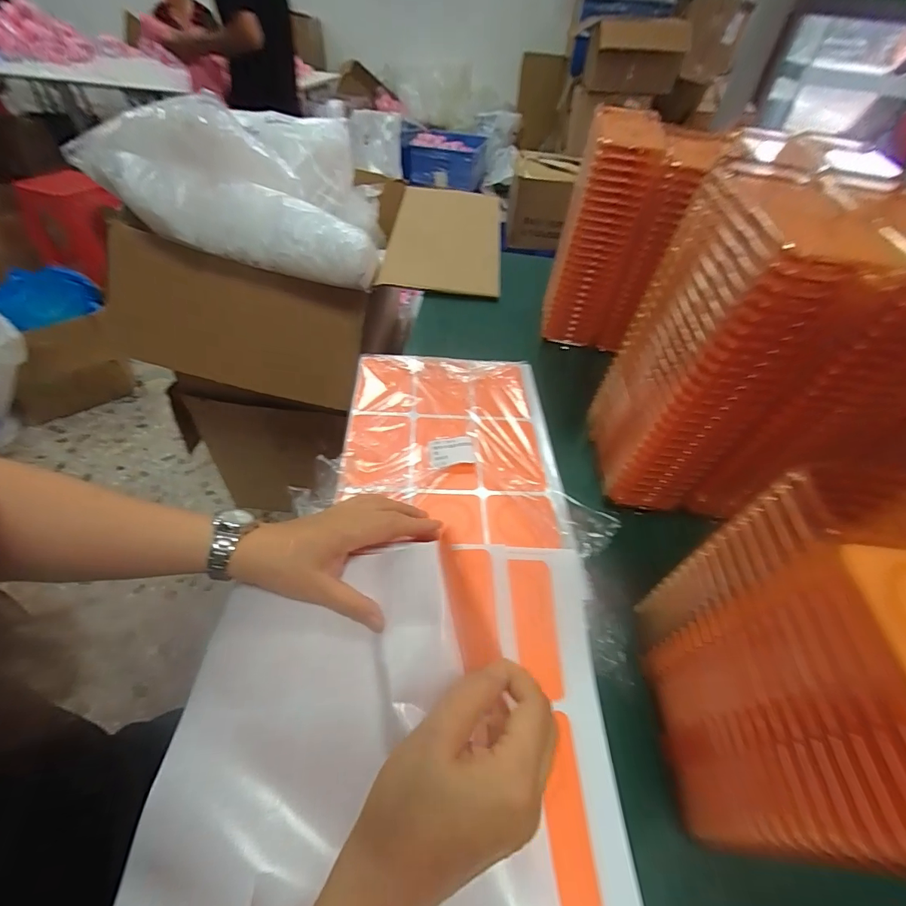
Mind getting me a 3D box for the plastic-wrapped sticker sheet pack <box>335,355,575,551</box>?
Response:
[{"bbox_3d":[-0.003,-0.020,0.500,0.232,0.009,0.294,0,46,-5],"label":"plastic-wrapped sticker sheet pack"}]

